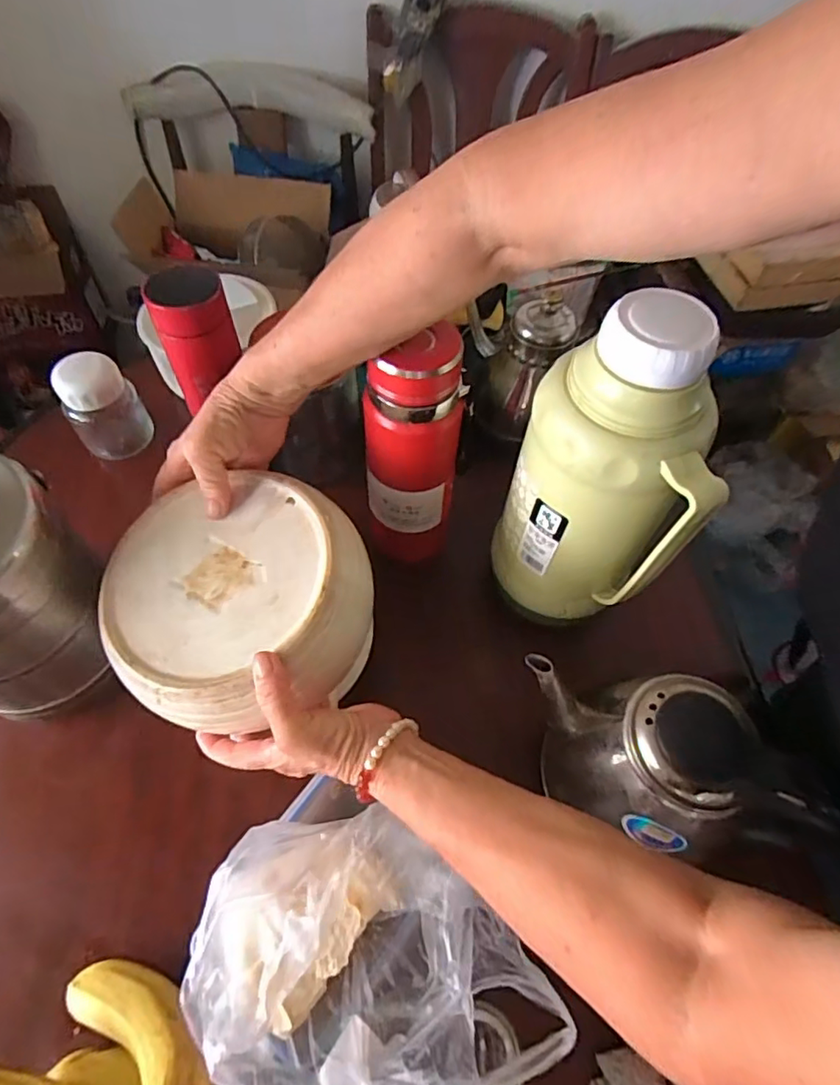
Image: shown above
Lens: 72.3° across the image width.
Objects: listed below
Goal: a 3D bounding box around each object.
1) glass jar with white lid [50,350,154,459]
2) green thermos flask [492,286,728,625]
[{"bbox_3d":[-0.344,-0.150,0.627,0.057,0.105,0.062,1,58,-2],"label":"glass jar with white lid"},{"bbox_3d":[0.130,-0.034,0.430,0.118,0.268,0.111,10,58,4],"label":"green thermos flask"}]

